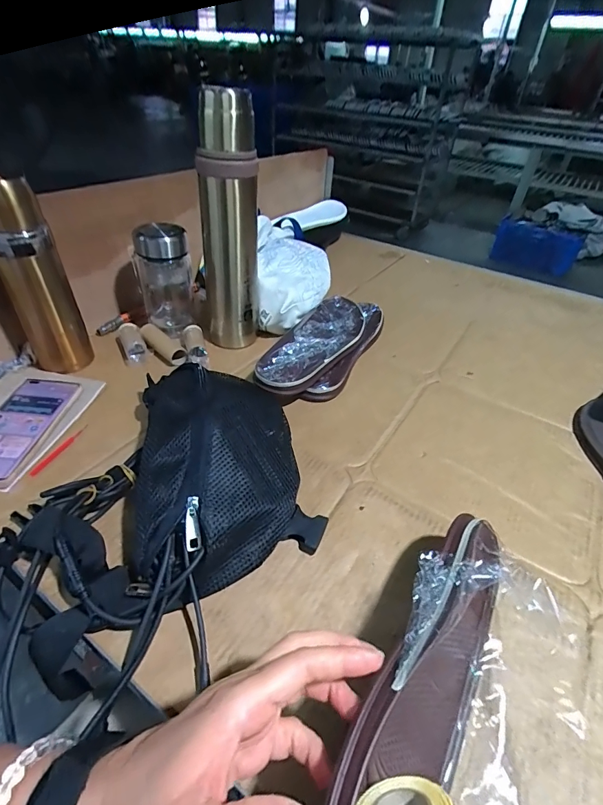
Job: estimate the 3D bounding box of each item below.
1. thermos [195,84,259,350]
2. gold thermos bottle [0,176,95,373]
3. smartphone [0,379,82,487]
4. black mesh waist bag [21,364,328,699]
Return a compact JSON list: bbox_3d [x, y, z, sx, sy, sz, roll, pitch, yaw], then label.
[{"bbox_3d":[-0.107,-0.234,0.559,0.088,0.318,0.070,-2,42,-7],"label":"thermos"},{"bbox_3d":[-0.331,-0.147,0.496,0.070,0.238,0.066,-23,48,-28],"label":"gold thermos bottle"},{"bbox_3d":[-0.325,0.028,0.459,0.078,0.013,0.162,4,41,0],"label":"smartphone"},{"bbox_3d":[-0.129,0.059,0.394,0.256,0.092,0.272,-12,44,-17],"label":"black mesh waist bag"}]

